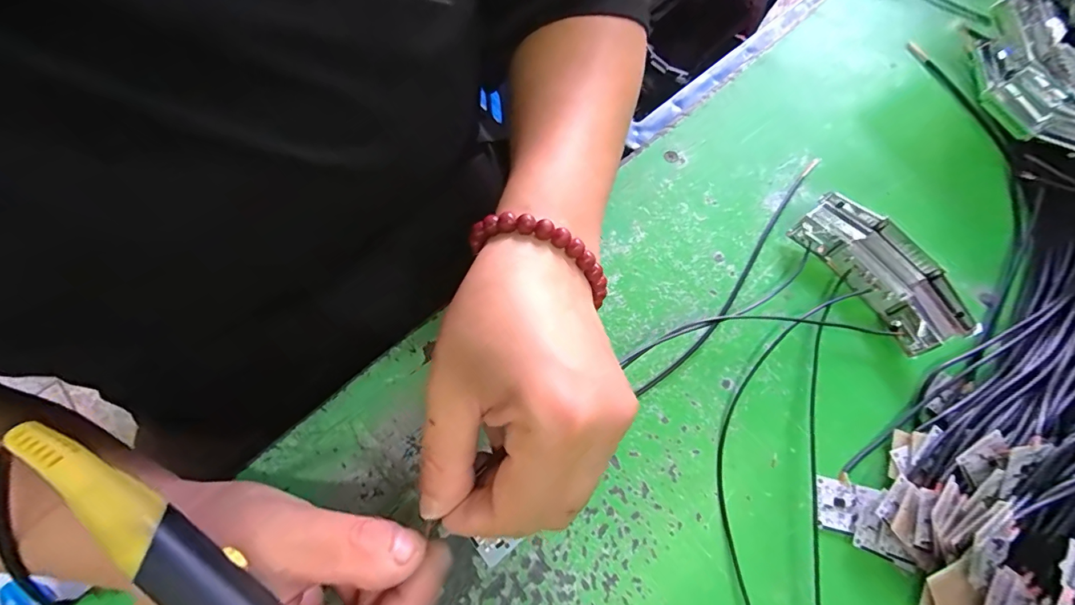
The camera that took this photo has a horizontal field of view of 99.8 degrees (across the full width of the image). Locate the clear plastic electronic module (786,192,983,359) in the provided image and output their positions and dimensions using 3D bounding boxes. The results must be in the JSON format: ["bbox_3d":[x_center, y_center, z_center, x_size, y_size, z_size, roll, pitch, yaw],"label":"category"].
[{"bbox_3d":[0.194,-0.018,0.260,0.034,0.030,0.096,-30,74,-12],"label":"clear plastic electronic module"}]

